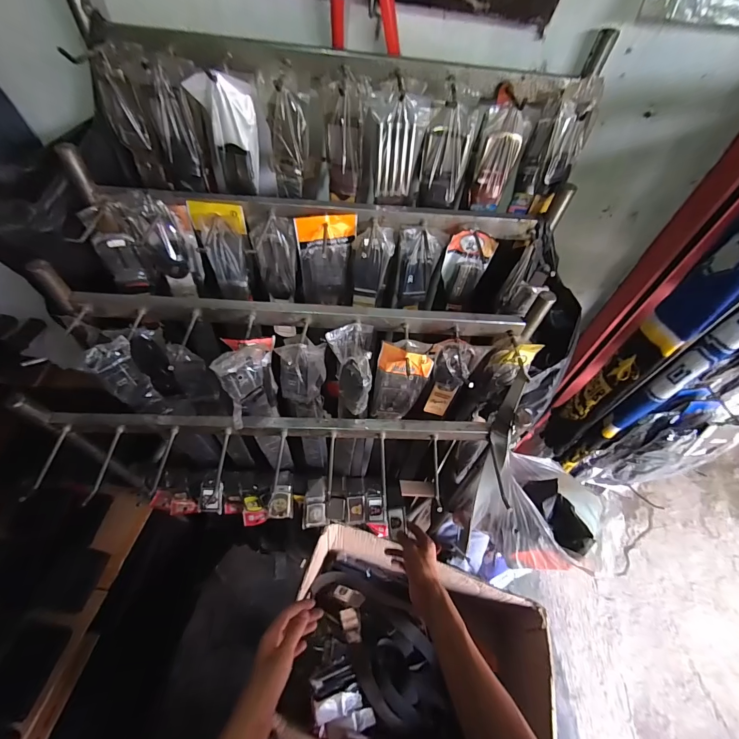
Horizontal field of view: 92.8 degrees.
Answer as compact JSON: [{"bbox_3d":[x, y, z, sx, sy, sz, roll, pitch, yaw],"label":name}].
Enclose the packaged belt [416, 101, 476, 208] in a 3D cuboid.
[{"bbox_3d":[0.097,-0.270,0.455,0.057,0.115,0.015,8,52,1],"label":"packaged belt"}]

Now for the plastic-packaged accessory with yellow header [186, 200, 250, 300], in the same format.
[{"bbox_3d":[-0.201,-0.168,0.502,0.066,0.133,0.033,-7,38,-6],"label":"plastic-packaged accessory with yellow header"}]

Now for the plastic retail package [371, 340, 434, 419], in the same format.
[{"bbox_3d":[0.043,0.019,0.507,0.068,0.143,0.037,4,52,-3],"label":"plastic retail package"}]

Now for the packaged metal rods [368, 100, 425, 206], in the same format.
[{"bbox_3d":[0.034,-0.270,0.451,0.064,0.113,0.011,-2,52,-7],"label":"packaged metal rods"}]

